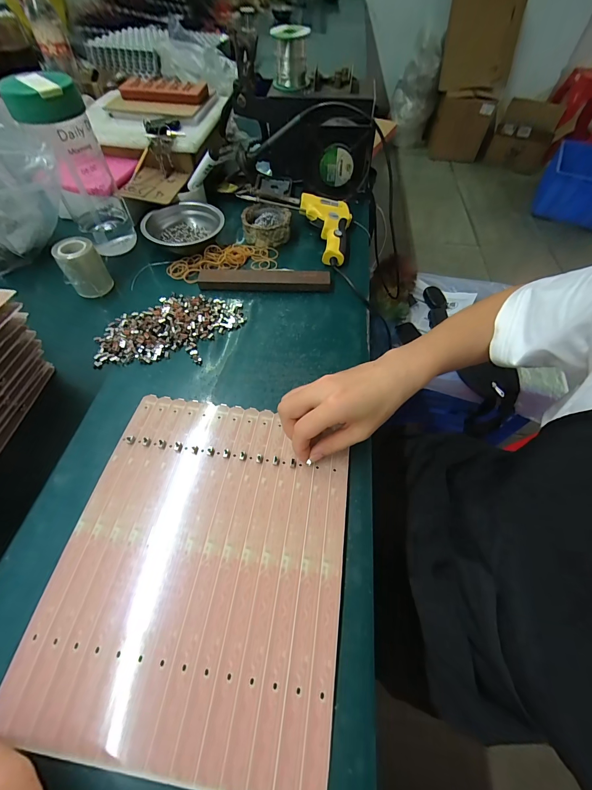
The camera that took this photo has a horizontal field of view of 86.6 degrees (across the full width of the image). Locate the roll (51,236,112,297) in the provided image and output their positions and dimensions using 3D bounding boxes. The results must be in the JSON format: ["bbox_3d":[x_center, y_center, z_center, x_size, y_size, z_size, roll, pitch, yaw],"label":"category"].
[{"bbox_3d":[-0.301,-0.181,0.447,0.050,0.063,0.048,0,56,0],"label":"roll"}]

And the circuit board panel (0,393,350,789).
[{"bbox_3d":[-0.079,0.133,0.279,0.236,0.008,0.277,7,58,5],"label":"circuit board panel"}]

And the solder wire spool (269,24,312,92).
[{"bbox_3d":[-0.010,-0.573,0.542,0.057,0.086,0.061,-5,56,-3],"label":"solder wire spool"}]

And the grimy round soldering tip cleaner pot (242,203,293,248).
[{"bbox_3d":[-0.050,-0.290,0.538,0.079,0.034,0.080,0,56,0],"label":"grimy round soldering tip cleaner pot"}]

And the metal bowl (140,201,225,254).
[{"bbox_3d":[-0.184,-0.274,0.520,0.125,0.040,0.119,0,56,0],"label":"metal bowl"}]

